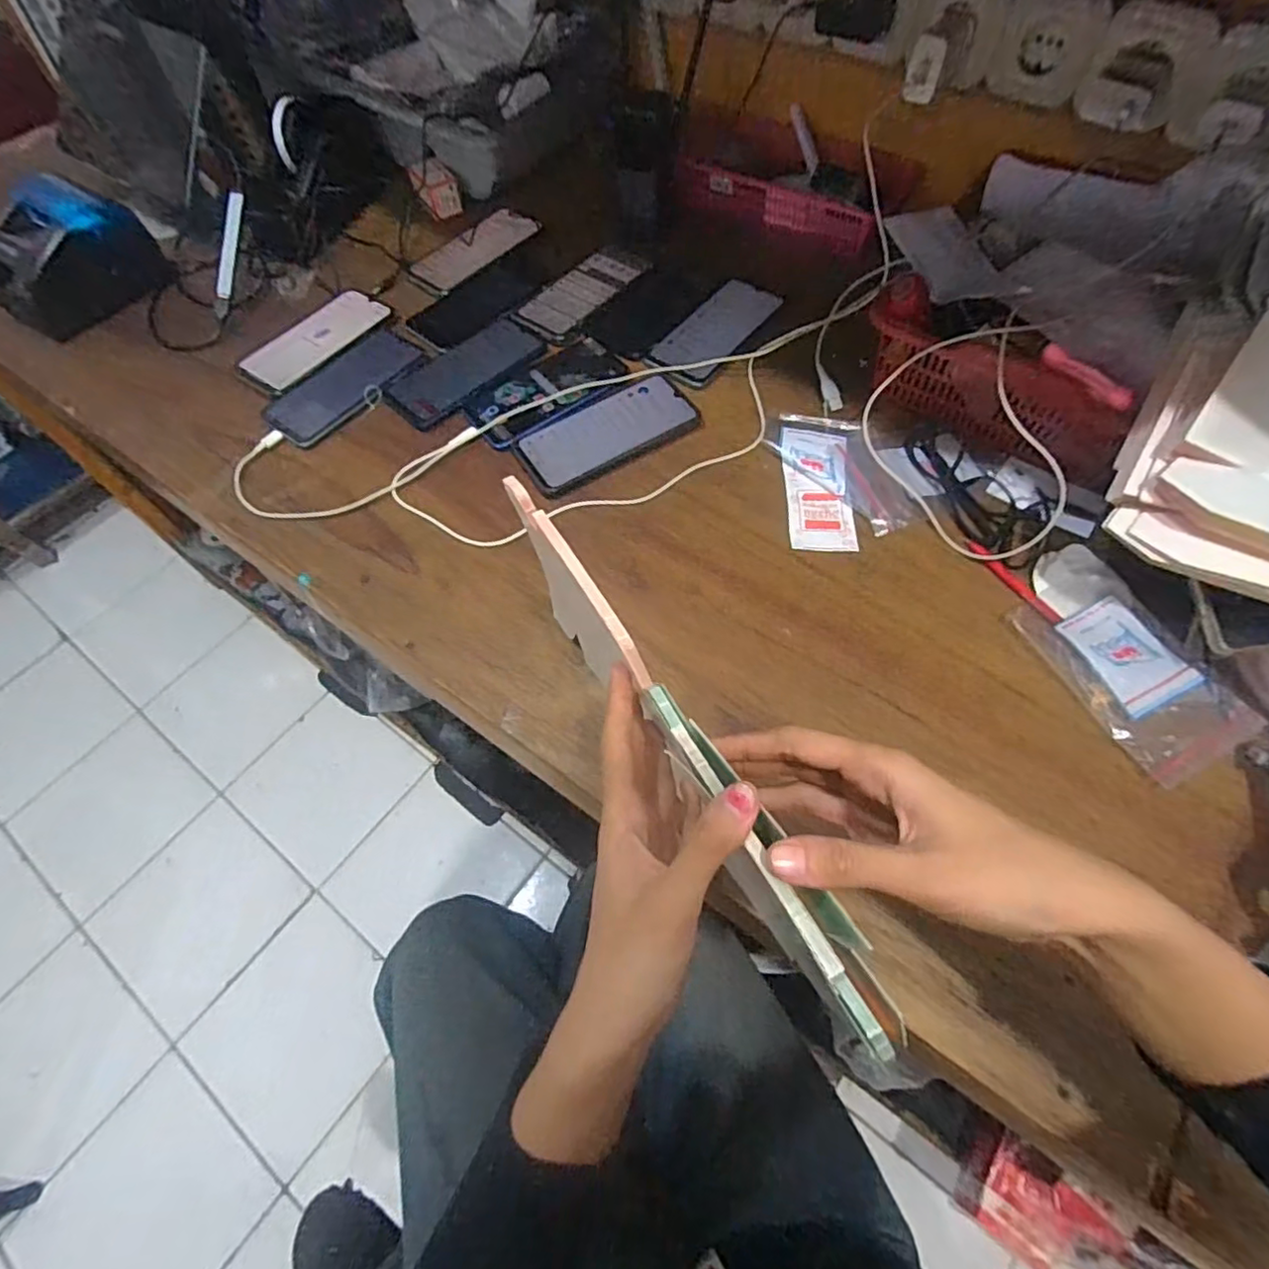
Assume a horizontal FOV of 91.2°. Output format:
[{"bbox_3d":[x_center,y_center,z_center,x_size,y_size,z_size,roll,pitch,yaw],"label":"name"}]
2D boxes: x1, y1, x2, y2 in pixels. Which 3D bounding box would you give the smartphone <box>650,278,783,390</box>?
[{"bbox_3d":[0.085,-0.319,0.656,0.078,0.008,0.159,35,67,19],"label":"smartphone"}]

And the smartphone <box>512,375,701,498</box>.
[{"bbox_3d":[-0.025,-0.193,0.590,0.171,0.006,0.079,-29,64,-14],"label":"smartphone"}]

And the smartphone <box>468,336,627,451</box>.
[{"bbox_3d":[-0.086,-0.244,0.621,0.162,0.009,0.082,-32,65,-15],"label":"smartphone"}]

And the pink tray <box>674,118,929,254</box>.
[{"bbox_3d":[0.166,-0.495,0.683,0.263,0.057,0.092,24,67,14],"label":"pink tray"}]

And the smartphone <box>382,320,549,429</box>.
[{"bbox_3d":[-0.174,-0.270,0.641,0.082,0.009,0.164,41,69,21],"label":"smartphone"}]

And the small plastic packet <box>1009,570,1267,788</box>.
[{"bbox_3d":[0.369,0.024,0.456,0.093,0.014,0.147,-23,63,-11],"label":"small plastic packet"}]

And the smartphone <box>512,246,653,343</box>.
[{"bbox_3d":[-0.061,-0.382,0.690,0.082,0.012,0.161,34,67,18],"label":"smartphone"}]

